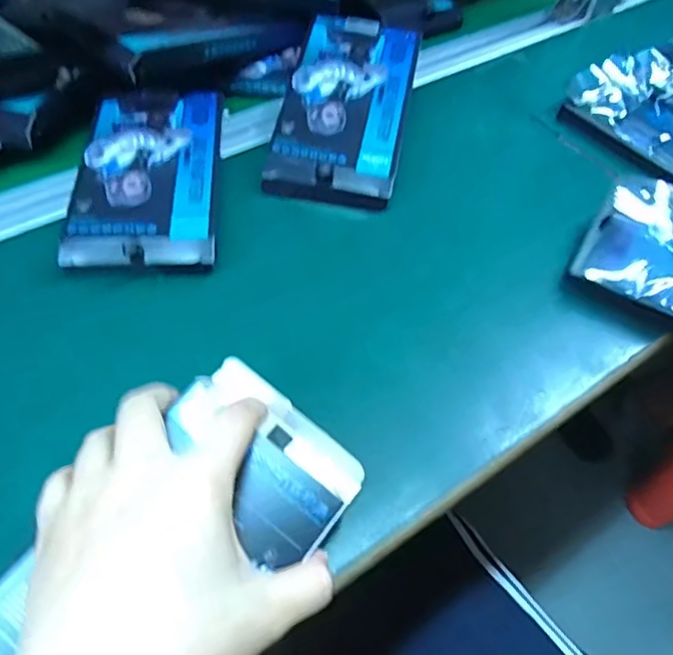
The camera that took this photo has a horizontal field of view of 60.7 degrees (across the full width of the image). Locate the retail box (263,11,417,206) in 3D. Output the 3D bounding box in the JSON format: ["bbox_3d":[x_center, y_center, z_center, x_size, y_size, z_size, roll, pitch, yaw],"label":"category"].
[{"bbox_3d":[0.009,-0.172,0.442,0.096,0.009,0.183,12,64,3],"label":"retail box"}]

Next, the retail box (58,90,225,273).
[{"bbox_3d":[-0.129,-0.104,0.403,0.091,0.025,0.171,-2,53,-5],"label":"retail box"}]

